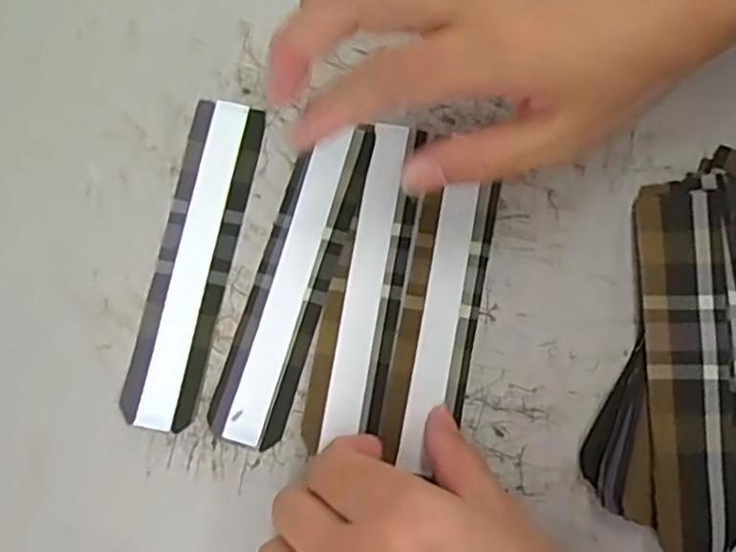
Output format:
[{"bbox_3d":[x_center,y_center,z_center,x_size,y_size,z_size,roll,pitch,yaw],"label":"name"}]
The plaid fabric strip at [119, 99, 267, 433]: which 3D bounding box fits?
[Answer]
[{"bbox_3d":[-0.074,-0.007,0.301,0.031,0.004,0.141,12,81,0],"label":"plaid fabric strip"}]

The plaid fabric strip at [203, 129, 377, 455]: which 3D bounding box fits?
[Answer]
[{"bbox_3d":[-0.032,0.002,0.296,0.031,0.004,0.137,17,80,4],"label":"plaid fabric strip"}]

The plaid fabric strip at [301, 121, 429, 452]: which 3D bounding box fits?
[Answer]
[{"bbox_3d":[0.001,0.001,0.296,0.031,0.005,0.136,12,79,3],"label":"plaid fabric strip"}]

